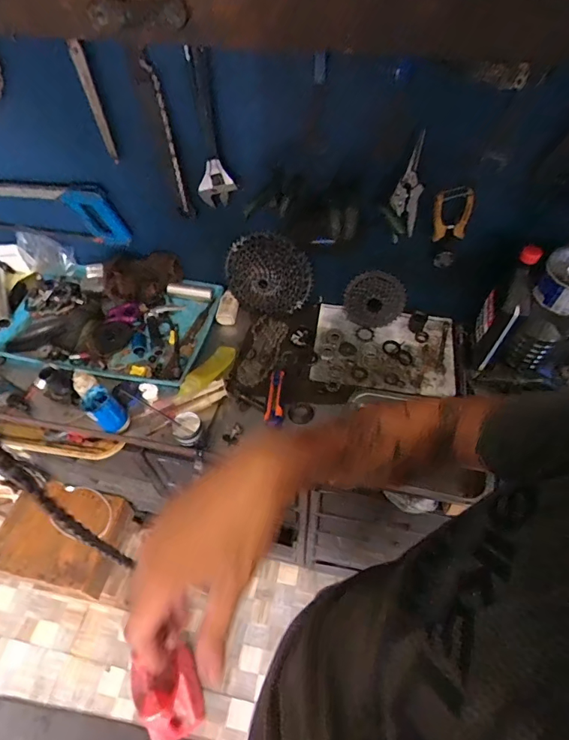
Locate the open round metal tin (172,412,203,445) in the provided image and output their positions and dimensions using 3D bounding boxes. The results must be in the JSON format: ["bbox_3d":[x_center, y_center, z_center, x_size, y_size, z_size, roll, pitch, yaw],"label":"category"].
[{"bbox_3d":[-0.180,0.110,0.799,0.052,0.035,0.056,0,54,1],"label":"open round metal tin"}]

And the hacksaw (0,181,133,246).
[{"bbox_3d":[-0.536,-0.349,0.935,0.391,0.140,0.023,8,54,7],"label":"hacksaw"}]

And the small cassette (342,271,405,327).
[{"bbox_3d":[0.197,-0.152,0.930,0.132,0.126,0.041,3,54,3],"label":"small cassette"}]

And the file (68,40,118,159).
[{"bbox_3d":[-0.326,-0.456,0.733,0.027,0.196,0.004,20,63,8],"label":"file"}]

